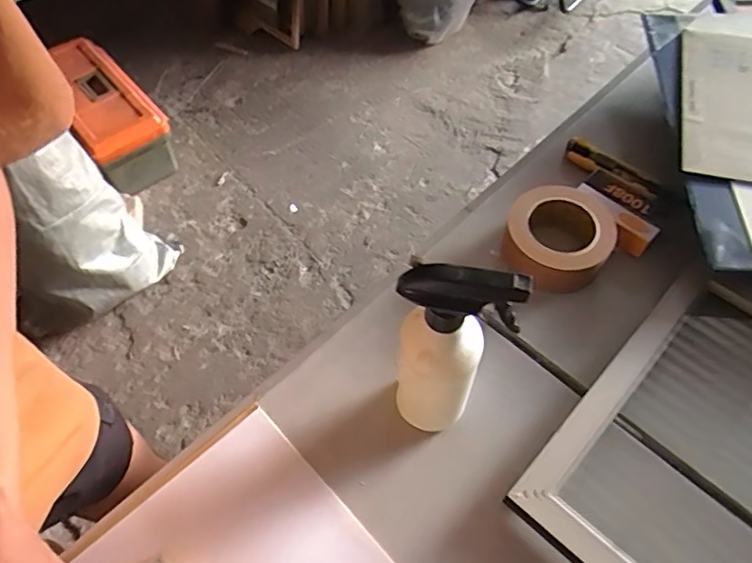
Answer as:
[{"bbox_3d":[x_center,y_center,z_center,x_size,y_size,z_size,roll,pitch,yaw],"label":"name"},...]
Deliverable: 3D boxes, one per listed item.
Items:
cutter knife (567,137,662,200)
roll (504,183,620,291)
[{"bbox_3d":[0.297,-0.142,0.726,0.031,0.013,0.126,-40,64,-20],"label":"cutter knife"},{"bbox_3d":[0.203,-0.049,0.635,0.116,0.044,0.110,-2,57,2],"label":"roll"}]

